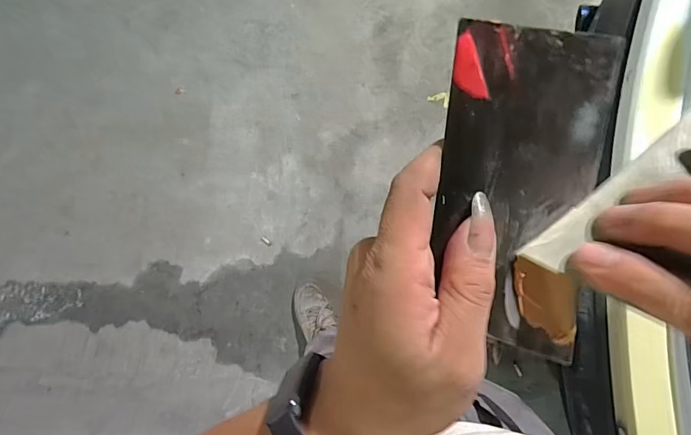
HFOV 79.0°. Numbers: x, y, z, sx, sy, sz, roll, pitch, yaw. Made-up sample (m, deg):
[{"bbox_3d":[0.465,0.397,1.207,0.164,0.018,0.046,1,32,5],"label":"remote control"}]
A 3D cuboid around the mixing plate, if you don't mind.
[{"bbox_3d":[0.078,-0.008,0.185,0.076,0.005,0.139,3,100,-9],"label":"mixing plate"}]

